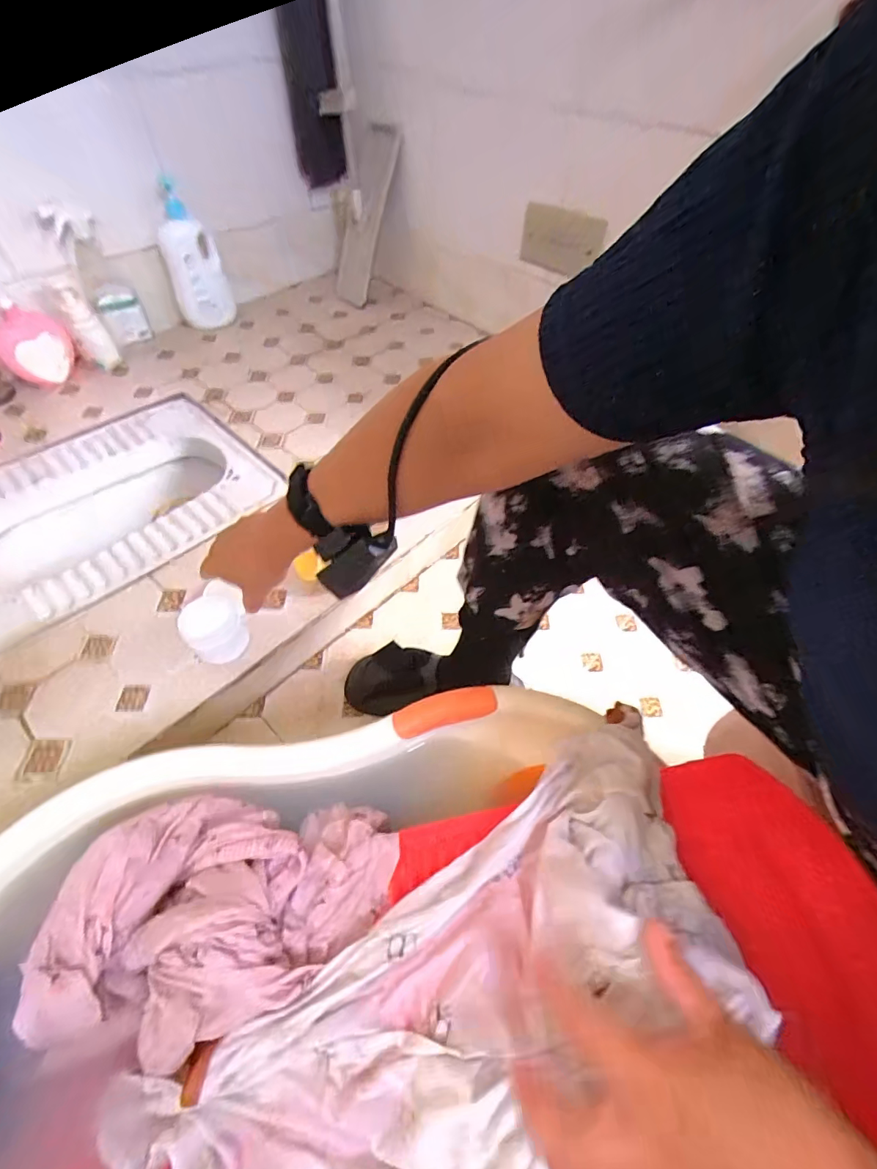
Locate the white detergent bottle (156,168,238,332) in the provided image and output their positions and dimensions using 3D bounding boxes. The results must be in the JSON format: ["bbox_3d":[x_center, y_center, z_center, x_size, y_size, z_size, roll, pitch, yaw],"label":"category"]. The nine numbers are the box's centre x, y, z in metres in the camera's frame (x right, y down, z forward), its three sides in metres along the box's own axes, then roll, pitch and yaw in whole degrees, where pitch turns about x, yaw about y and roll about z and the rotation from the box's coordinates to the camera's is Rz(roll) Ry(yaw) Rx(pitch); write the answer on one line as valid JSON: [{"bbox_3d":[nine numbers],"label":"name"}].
[{"bbox_3d":[-0.497,-0.657,0.940,0.110,0.247,0.068,-15,57,-15],"label":"white detergent bottle"}]

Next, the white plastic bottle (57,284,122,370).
[{"bbox_3d":[-0.679,-0.490,0.899,0.058,0.140,0.052,-28,61,-23],"label":"white plastic bottle"}]

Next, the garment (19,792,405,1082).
[{"bbox_3d":[-0.155,0.241,0.340,0.235,0.067,0.160,5,54,-1],"label":"garment"}]

